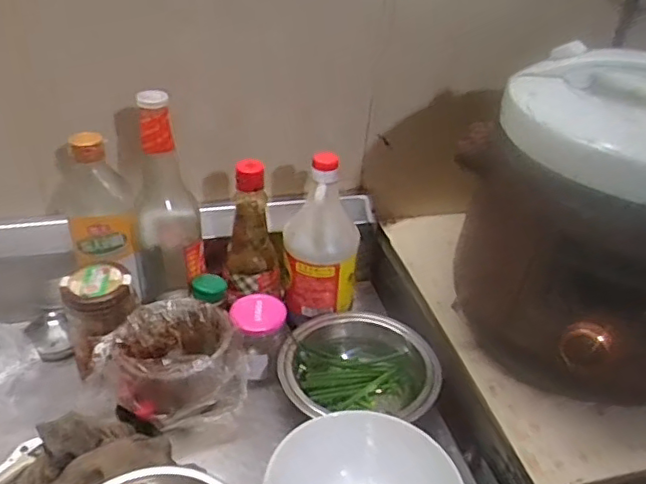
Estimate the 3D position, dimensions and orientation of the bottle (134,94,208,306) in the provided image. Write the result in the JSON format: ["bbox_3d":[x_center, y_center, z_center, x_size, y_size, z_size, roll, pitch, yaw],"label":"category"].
[{"bbox_3d":[-0.167,-0.034,0.639,0.070,0.255,0.078,-4,36,-15],"label":"bottle"}]

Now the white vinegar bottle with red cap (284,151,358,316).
[{"bbox_3d":[0.002,-0.005,0.672,0.076,0.184,0.067,-14,39,-27],"label":"white vinegar bottle with red cap"}]

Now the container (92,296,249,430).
[{"bbox_3d":[-0.149,0.134,0.605,0.128,0.097,0.130,-22,43,-34],"label":"container"}]

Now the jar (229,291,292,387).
[{"bbox_3d":[-0.072,0.107,0.648,0.059,0.079,0.067,-14,39,-26],"label":"jar"}]

